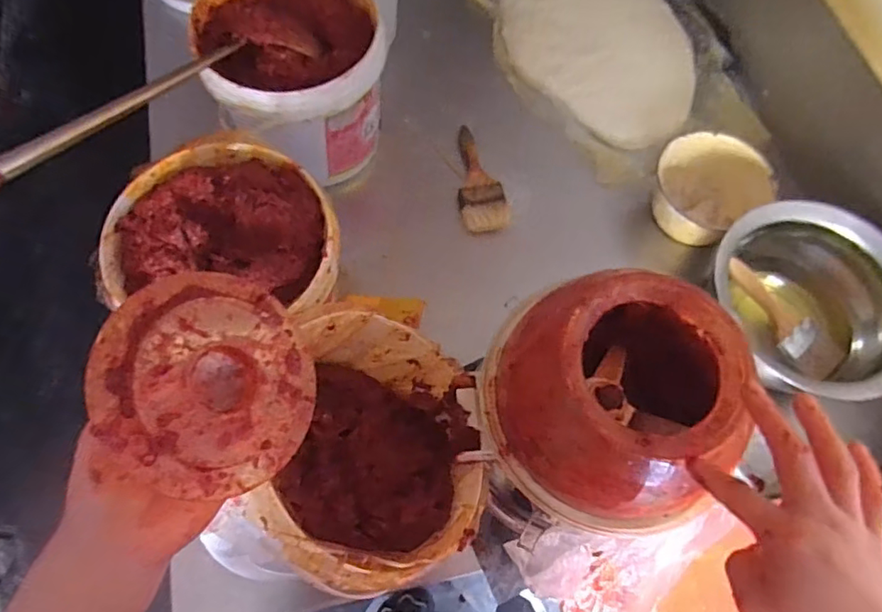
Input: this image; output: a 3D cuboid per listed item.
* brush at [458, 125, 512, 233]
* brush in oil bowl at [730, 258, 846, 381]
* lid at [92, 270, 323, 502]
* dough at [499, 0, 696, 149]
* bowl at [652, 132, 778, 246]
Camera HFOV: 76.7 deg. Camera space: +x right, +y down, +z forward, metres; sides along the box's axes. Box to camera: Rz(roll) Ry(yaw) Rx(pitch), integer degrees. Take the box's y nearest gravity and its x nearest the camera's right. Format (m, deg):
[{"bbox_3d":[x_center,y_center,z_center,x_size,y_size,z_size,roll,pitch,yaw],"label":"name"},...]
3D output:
[{"bbox_3d":[0.060,-0.200,0.864,0.073,0.027,0.195,-4,67,-4],"label":"brush"},{"bbox_3d":[0.454,0.019,0.743,0.068,0.019,0.194,-42,88,-18],"label":"brush in oil bowl"},{"bbox_3d":[-0.112,0.037,0.283,0.109,0.017,0.108,16,66,-42],"label":"lid"},{"bbox_3d":[0.275,-0.473,0.985,0.303,0.036,0.462,-11,68,-7],"label":"dough"},{"bbox_3d":[0.381,-0.169,0.827,0.151,0.095,0.156,-35,73,-16],"label":"bowl"}]

